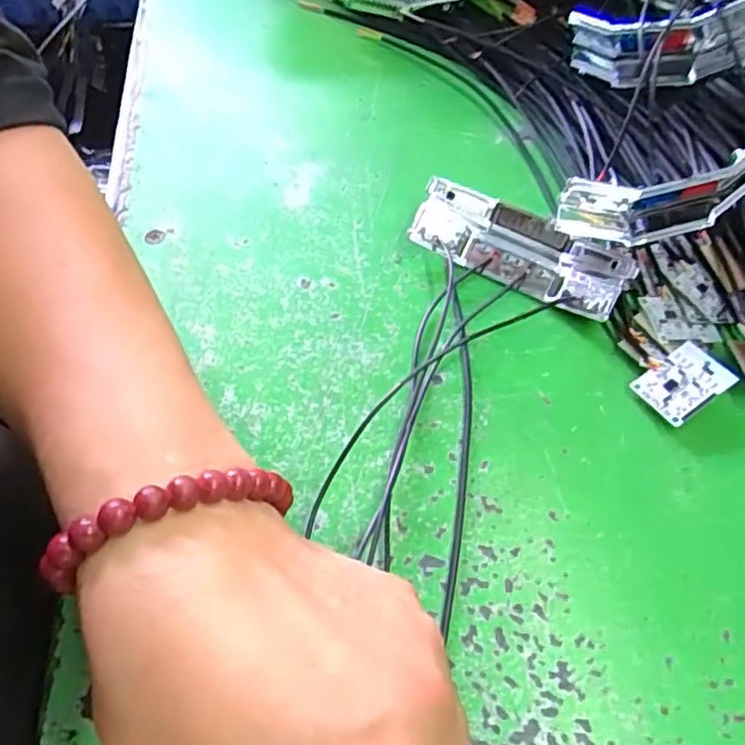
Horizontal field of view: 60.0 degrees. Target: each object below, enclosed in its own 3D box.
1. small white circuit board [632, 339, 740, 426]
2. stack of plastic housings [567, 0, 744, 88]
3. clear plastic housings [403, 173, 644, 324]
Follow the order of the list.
[{"bbox_3d":[0.125,0.004,0.261,0.032,0.004,0.024,-36,61,-4],"label":"small white circuit board"},{"bbox_3d":[0.145,-0.167,0.328,0.094,0.037,0.021,21,55,42],"label":"stack of plastic housings"},{"bbox_3d":[0.067,-0.056,0.295,0.096,0.018,0.038,25,60,16],"label":"clear plastic housings"}]

